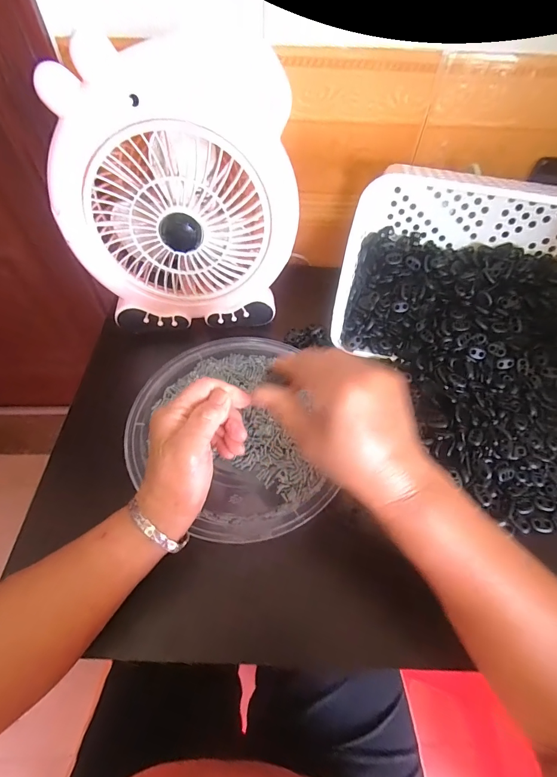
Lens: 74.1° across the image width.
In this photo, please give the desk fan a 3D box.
[{"bbox_3d":[-0.099,-0.184,0.391,0.226,0.254,0.112,7,57,4],"label":"desk fan"}]

